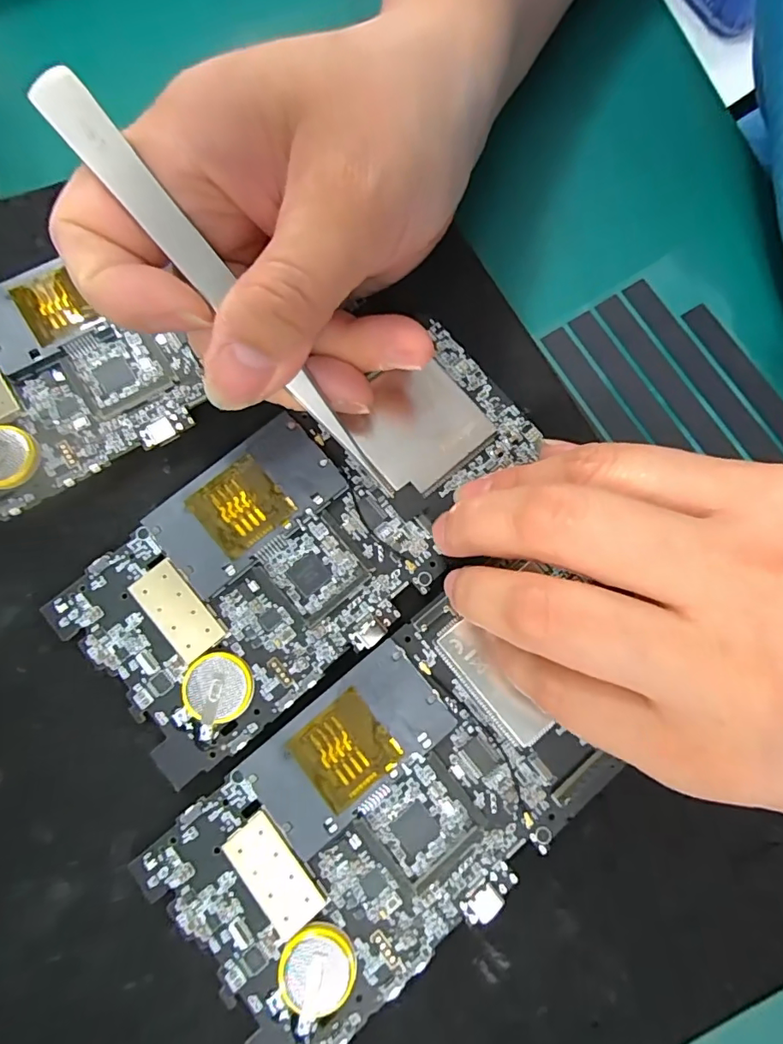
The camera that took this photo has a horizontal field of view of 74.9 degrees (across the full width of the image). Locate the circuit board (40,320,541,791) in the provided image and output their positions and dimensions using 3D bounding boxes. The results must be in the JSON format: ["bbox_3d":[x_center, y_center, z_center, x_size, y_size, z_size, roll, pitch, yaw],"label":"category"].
[{"bbox_3d":[-0.024,0.002,0.163,0.153,0.009,0.070,-39,81,-9],"label":"circuit board"}]

